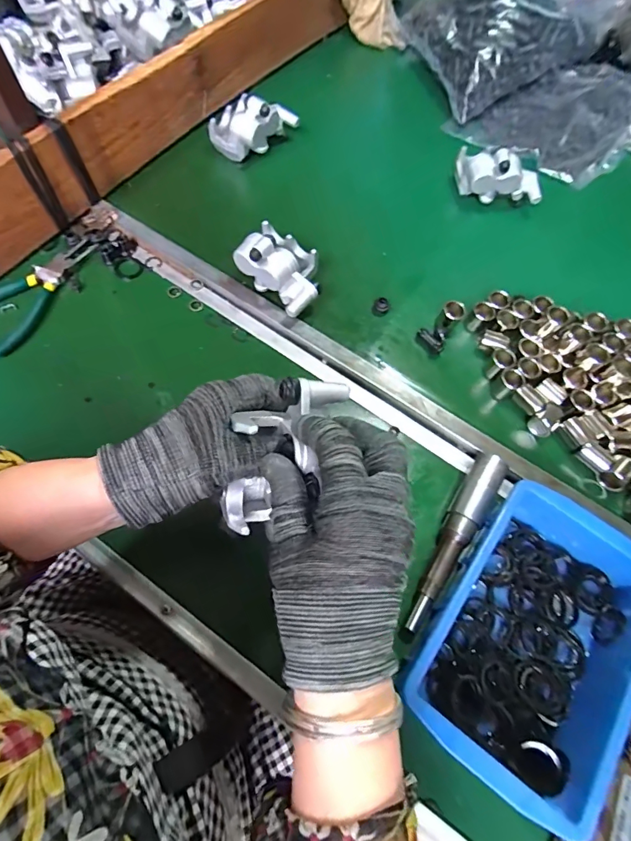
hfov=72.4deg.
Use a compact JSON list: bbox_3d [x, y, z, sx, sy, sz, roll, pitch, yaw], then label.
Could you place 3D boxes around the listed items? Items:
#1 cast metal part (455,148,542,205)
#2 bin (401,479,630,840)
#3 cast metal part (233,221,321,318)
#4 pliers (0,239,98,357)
[{"bbox_3d":[0.235,-0.318,0.545,0.104,0.050,0.063,2,66,-1],"label":"cast metal part"},{"bbox_3d":[0.172,0.166,0.337,0.138,0.065,0.205,37,70,13],"label":"bin"},{"bbox_3d":[-0.032,-0.165,0.466,0.091,0.068,0.073,40,71,14],"label":"cast metal part"},{"bbox_3d":[-0.300,-0.144,0.462,0.072,0.011,0.160,29,68,13],"label":"pliers"}]

